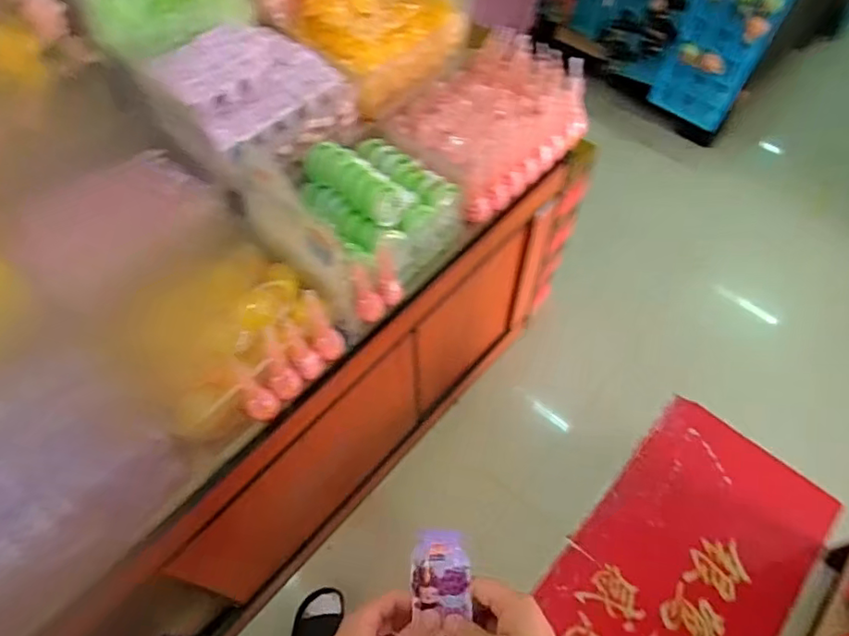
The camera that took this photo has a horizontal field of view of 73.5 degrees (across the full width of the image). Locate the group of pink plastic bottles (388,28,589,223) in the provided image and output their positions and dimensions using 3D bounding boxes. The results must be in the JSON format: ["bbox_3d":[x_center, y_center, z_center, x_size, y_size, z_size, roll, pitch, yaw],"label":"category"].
[{"bbox_3d":[0.119,-0.389,1.087,0.293,0.108,0.355,39,65,21],"label":"group of pink plastic bottles"}]

